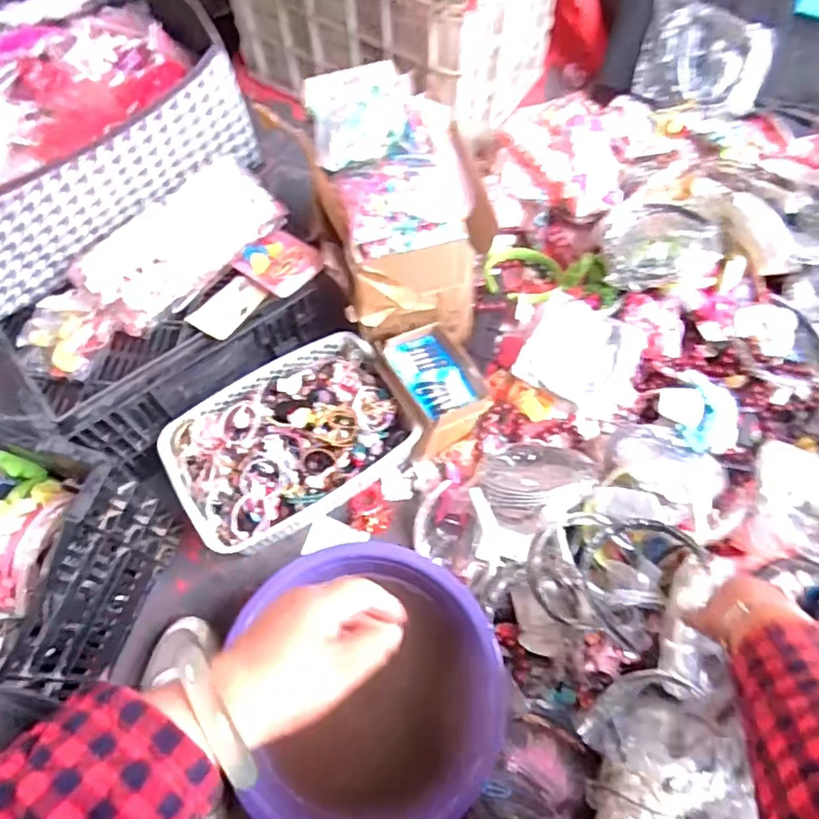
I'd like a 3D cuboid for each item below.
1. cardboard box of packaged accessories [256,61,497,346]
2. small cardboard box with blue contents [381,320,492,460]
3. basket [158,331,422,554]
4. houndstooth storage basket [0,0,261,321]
[{"bbox_3d":[-0.011,-0.239,0.735,0.179,0.236,0.214,-17,66,-7],"label":"cardboard box of packaged accessories"},{"bbox_3d":[0.034,-0.029,0.811,0.111,0.099,0.142,-23,67,-10],"label":"small cardboard box with blue contents"},{"bbox_3d":[-0.153,0.041,0.798,0.291,0.104,0.206,-31,68,-13],"label":"basket"},{"bbox_3d":[-0.444,-0.353,0.730,0.399,0.168,0.366,-40,71,-16],"label":"houndstooth storage basket"}]

